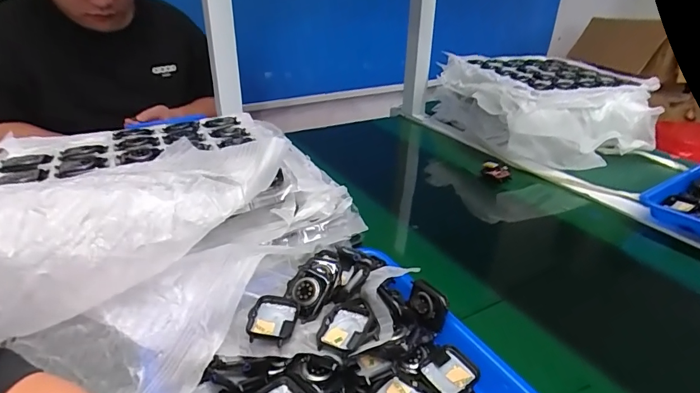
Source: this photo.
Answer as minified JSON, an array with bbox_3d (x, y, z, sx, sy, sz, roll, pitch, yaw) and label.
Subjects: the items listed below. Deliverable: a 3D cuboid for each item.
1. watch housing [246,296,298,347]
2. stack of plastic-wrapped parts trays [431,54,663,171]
[{"bbox_3d":[-0.064,0.103,0.347,0.037,0.014,0.045,3,28,3],"label":"watch housing"},{"bbox_3d":[0.407,-0.190,0.884,0.340,0.144,0.335,-8,29,-17],"label":"stack of plastic-wrapped parts trays"}]

